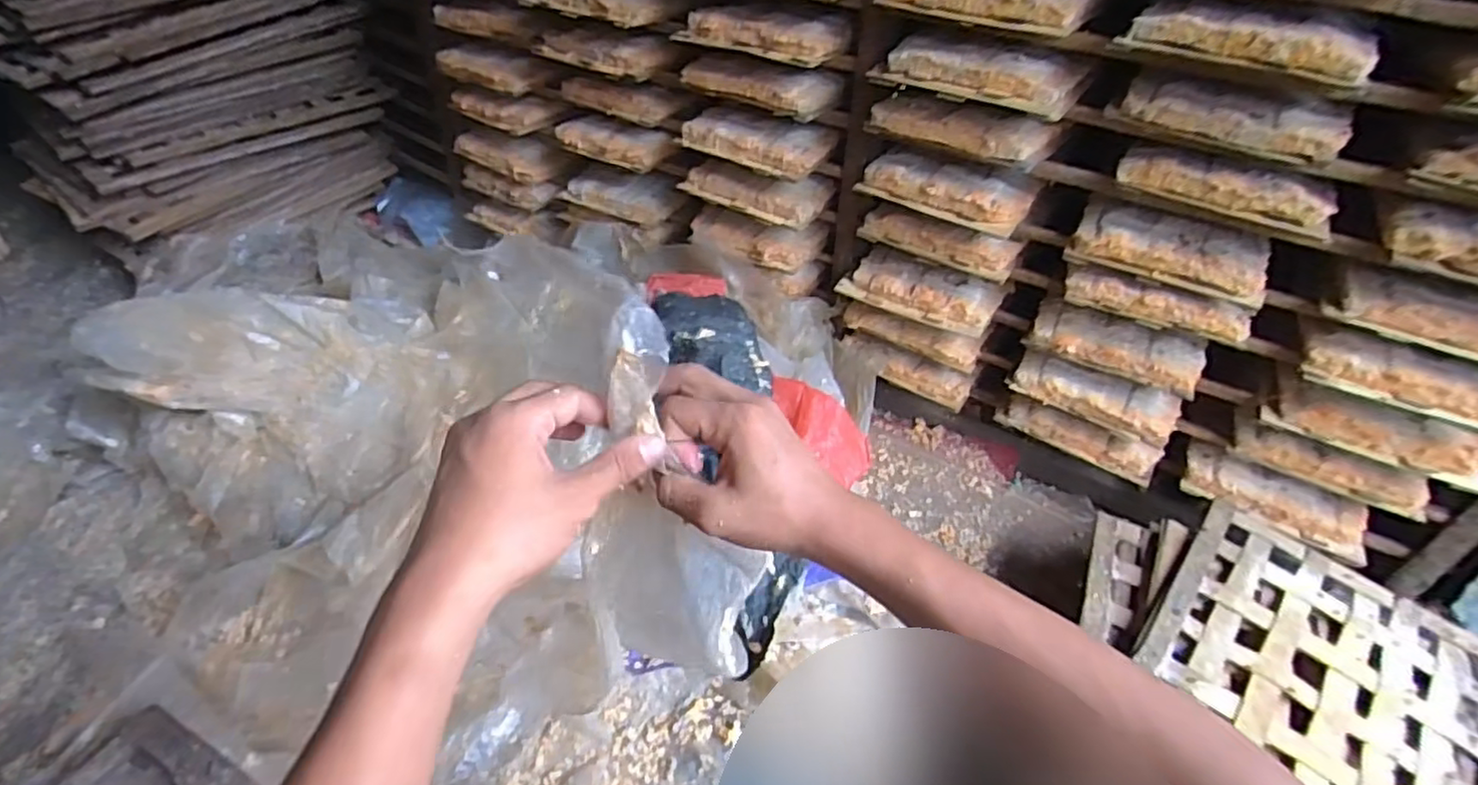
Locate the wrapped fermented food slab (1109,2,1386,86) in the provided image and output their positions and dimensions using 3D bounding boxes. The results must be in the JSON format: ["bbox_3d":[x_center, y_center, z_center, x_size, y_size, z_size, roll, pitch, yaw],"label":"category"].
[{"bbox_3d":[0.526,-0.373,0.701,0.215,0.037,0.112,23,46,18],"label":"wrapped fermented food slab"}]

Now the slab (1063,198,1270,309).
[{"bbox_3d":[0.553,-0.188,0.869,0.218,0.046,0.120,23,46,19],"label":"slab"}]

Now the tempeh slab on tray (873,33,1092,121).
[{"bbox_3d":[0.296,-0.400,0.834,0.240,0.044,0.110,25,46,20],"label":"tempeh slab on tray"}]

